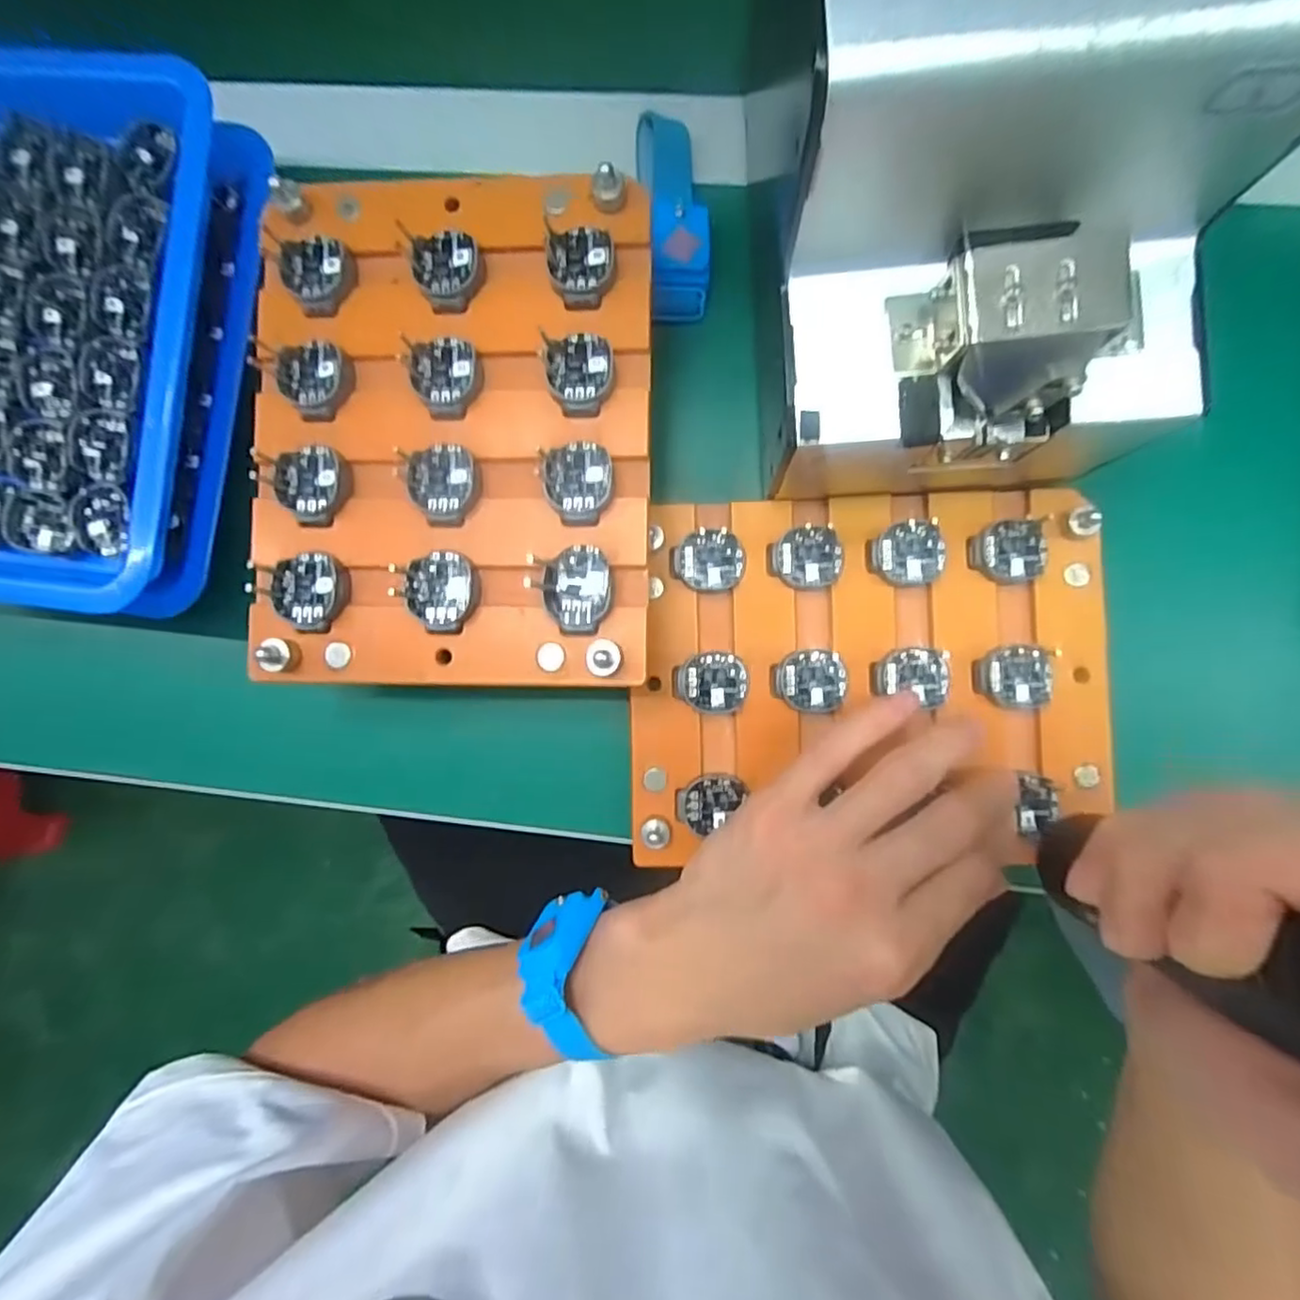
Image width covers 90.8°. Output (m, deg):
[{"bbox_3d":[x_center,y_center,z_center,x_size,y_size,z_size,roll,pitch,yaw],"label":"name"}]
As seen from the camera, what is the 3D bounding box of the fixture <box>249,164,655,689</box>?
[{"bbox_3d":[-0.073,-0.081,0.232,0.143,0.015,0.185,0,87,5],"label":"fixture"}]

